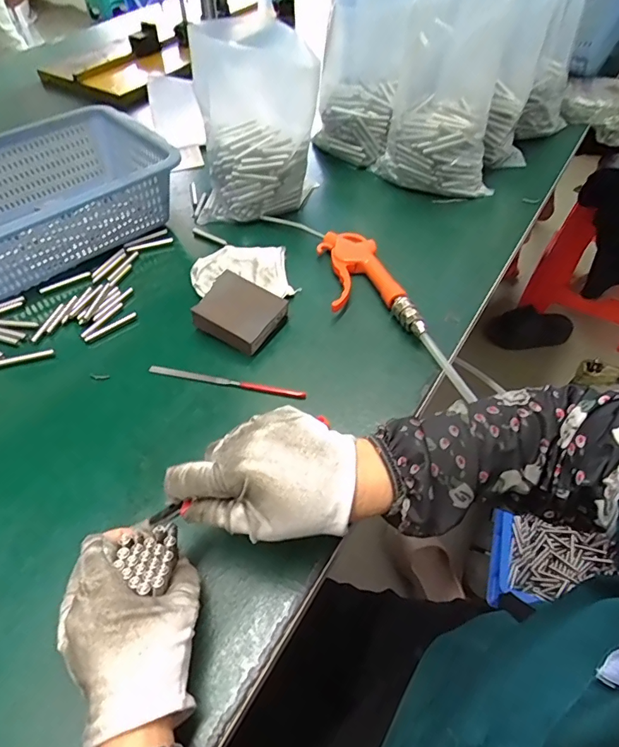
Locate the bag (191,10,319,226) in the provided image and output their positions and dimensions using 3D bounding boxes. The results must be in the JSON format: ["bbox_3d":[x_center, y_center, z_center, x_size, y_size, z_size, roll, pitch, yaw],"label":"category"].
[{"bbox_3d":[-0.070,-0.299,0.562,0.150,0.185,0.103,-6,50,-4],"label":"bag"}]

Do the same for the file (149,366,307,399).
[{"bbox_3d":[-0.081,0.008,0.443,0.157,0.007,0.008,11,51,10],"label":"file"}]

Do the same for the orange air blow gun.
[{"bbox_3d":[0.056,-0.098,0.516,0.076,0.029,0.180,-12,50,-9],"label":"orange air blow gun"}]

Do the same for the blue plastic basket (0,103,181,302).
[{"bbox_3d":[-0.331,-0.217,0.576,0.292,0.098,0.220,-32,56,-24],"label":"blue plastic basket"}]

